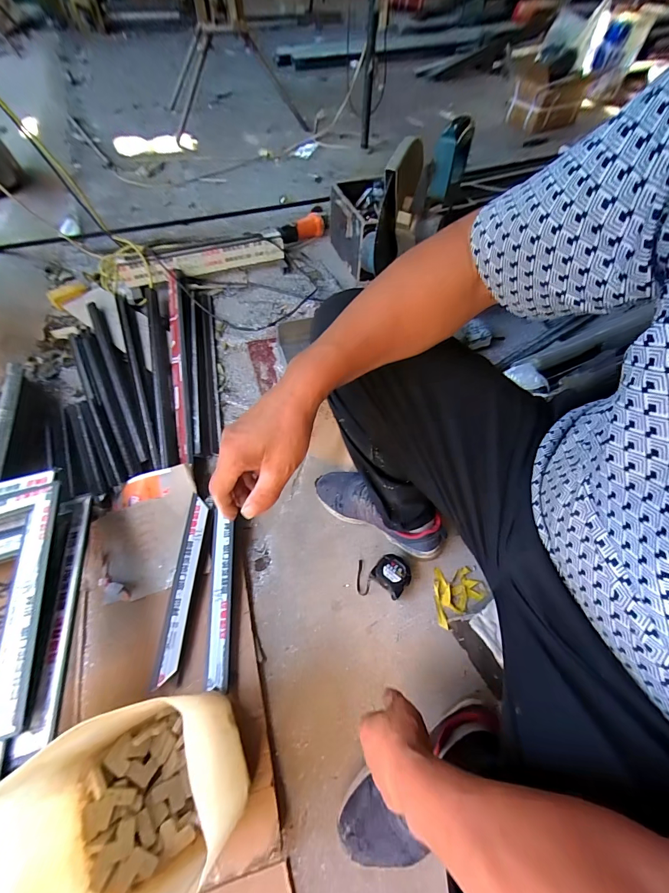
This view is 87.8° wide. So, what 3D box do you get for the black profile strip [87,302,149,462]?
[{"bbox_3d":[-0.579,-0.190,0.911,0.036,0.024,0.575,-24,64,-17],"label":"black profile strip"}]

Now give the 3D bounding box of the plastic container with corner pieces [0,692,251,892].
[{"bbox_3d":[-0.246,0.439,0.421,0.239,0.225,0.175,-21,63,-15],"label":"plastic container with corner pieces"}]

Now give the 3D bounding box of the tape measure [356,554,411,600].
[{"bbox_3d":[0.096,0.253,0.678,0.097,0.045,0.077,2,59,-2],"label":"tape measure"}]

